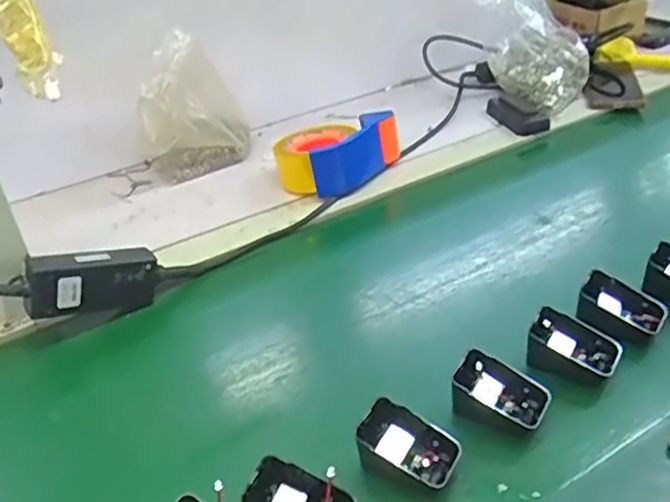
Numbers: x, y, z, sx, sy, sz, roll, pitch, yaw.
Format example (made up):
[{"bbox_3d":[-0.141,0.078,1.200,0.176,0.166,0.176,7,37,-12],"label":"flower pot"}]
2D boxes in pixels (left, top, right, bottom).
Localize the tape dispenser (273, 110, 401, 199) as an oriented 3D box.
[{"bbox_3d":[-0.004,-0.124,0.825,0.107,0.070,0.140,26,44,37],"label":"tape dispenser"}]

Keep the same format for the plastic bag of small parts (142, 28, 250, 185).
[{"bbox_3d":[-0.184,-0.180,0.846,0.134,0.165,0.086,-10,34,-8],"label":"plastic bag of small parts"}]

